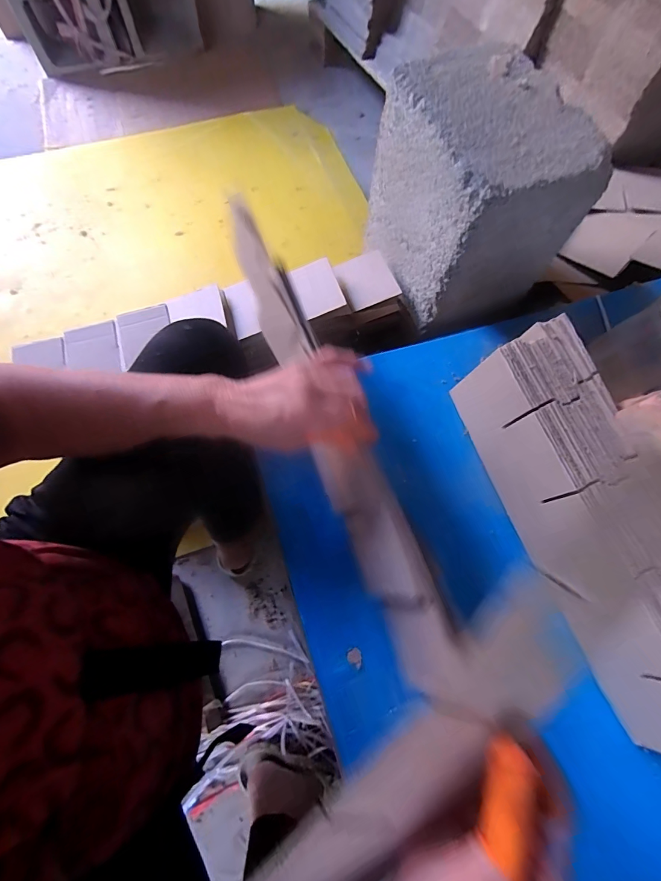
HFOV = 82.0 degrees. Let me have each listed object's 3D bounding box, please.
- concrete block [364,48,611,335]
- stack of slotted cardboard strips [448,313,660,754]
[{"bbox_3d":[0.193,-0.337,0.539,0.185,0.225,0.233,-19,73,-8],"label":"concrete block"},{"bbox_3d":[0.280,0.087,0.389,0.120,0.103,0.432,-20,73,-8],"label":"stack of slotted cardboard strips"}]

